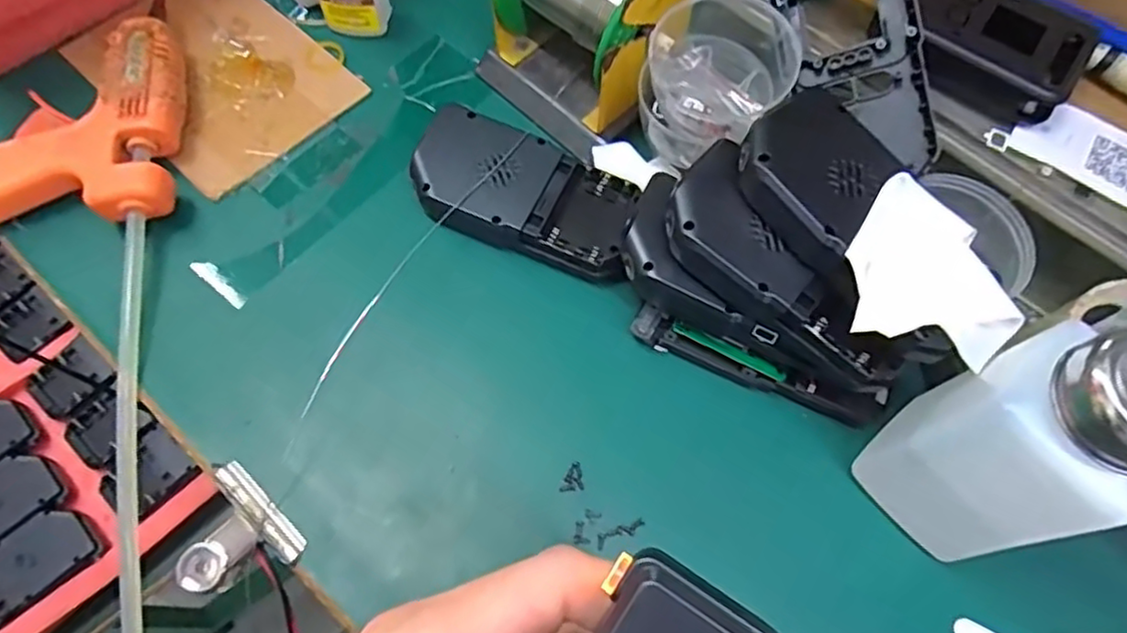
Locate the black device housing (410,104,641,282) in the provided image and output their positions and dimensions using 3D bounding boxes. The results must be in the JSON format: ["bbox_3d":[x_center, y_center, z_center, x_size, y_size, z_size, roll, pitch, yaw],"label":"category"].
[{"bbox_3d":[-0.020,-0.058,0.337,0.113,0.019,0.062,22,67,7],"label":"black device housing"}]

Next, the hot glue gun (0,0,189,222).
[{"bbox_3d":[-0.241,-0.092,0.332,0.104,0.031,0.113,-5,67,-5],"label":"hot glue gun"}]

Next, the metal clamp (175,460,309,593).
[{"bbox_3d":[-0.136,0.093,0.282,0.049,0.014,0.045,40,71,13],"label":"metal clamp"}]

